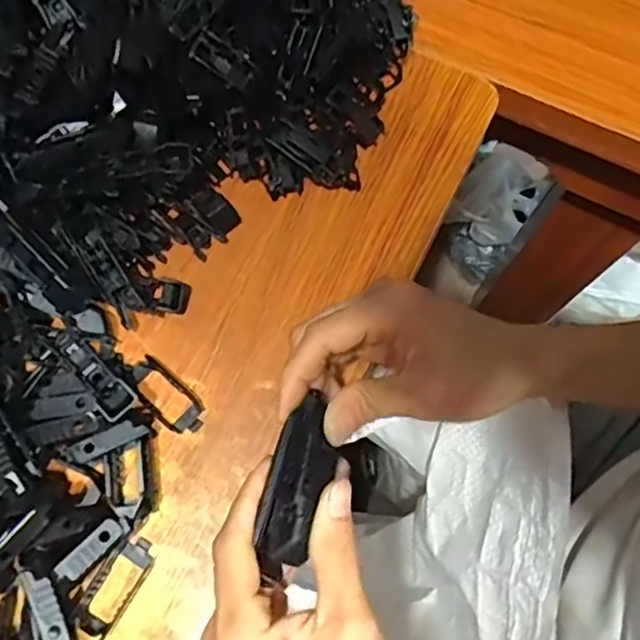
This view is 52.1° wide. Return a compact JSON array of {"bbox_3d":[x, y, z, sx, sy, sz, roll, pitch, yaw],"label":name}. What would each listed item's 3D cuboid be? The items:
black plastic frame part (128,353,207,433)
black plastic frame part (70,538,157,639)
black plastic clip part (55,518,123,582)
[{"bbox_3d":[-0.089,0.045,0.381,0.052,0.011,0.024,40,75,10],"label":"black plastic frame part"},{"bbox_3d":[-0.109,0.141,0.349,0.024,0.005,0.052,32,74,7],"label":"black plastic frame part"},{"bbox_3d":[-0.119,0.121,0.346,0.036,0.021,0.013,-43,79,-14],"label":"black plastic clip part"}]

